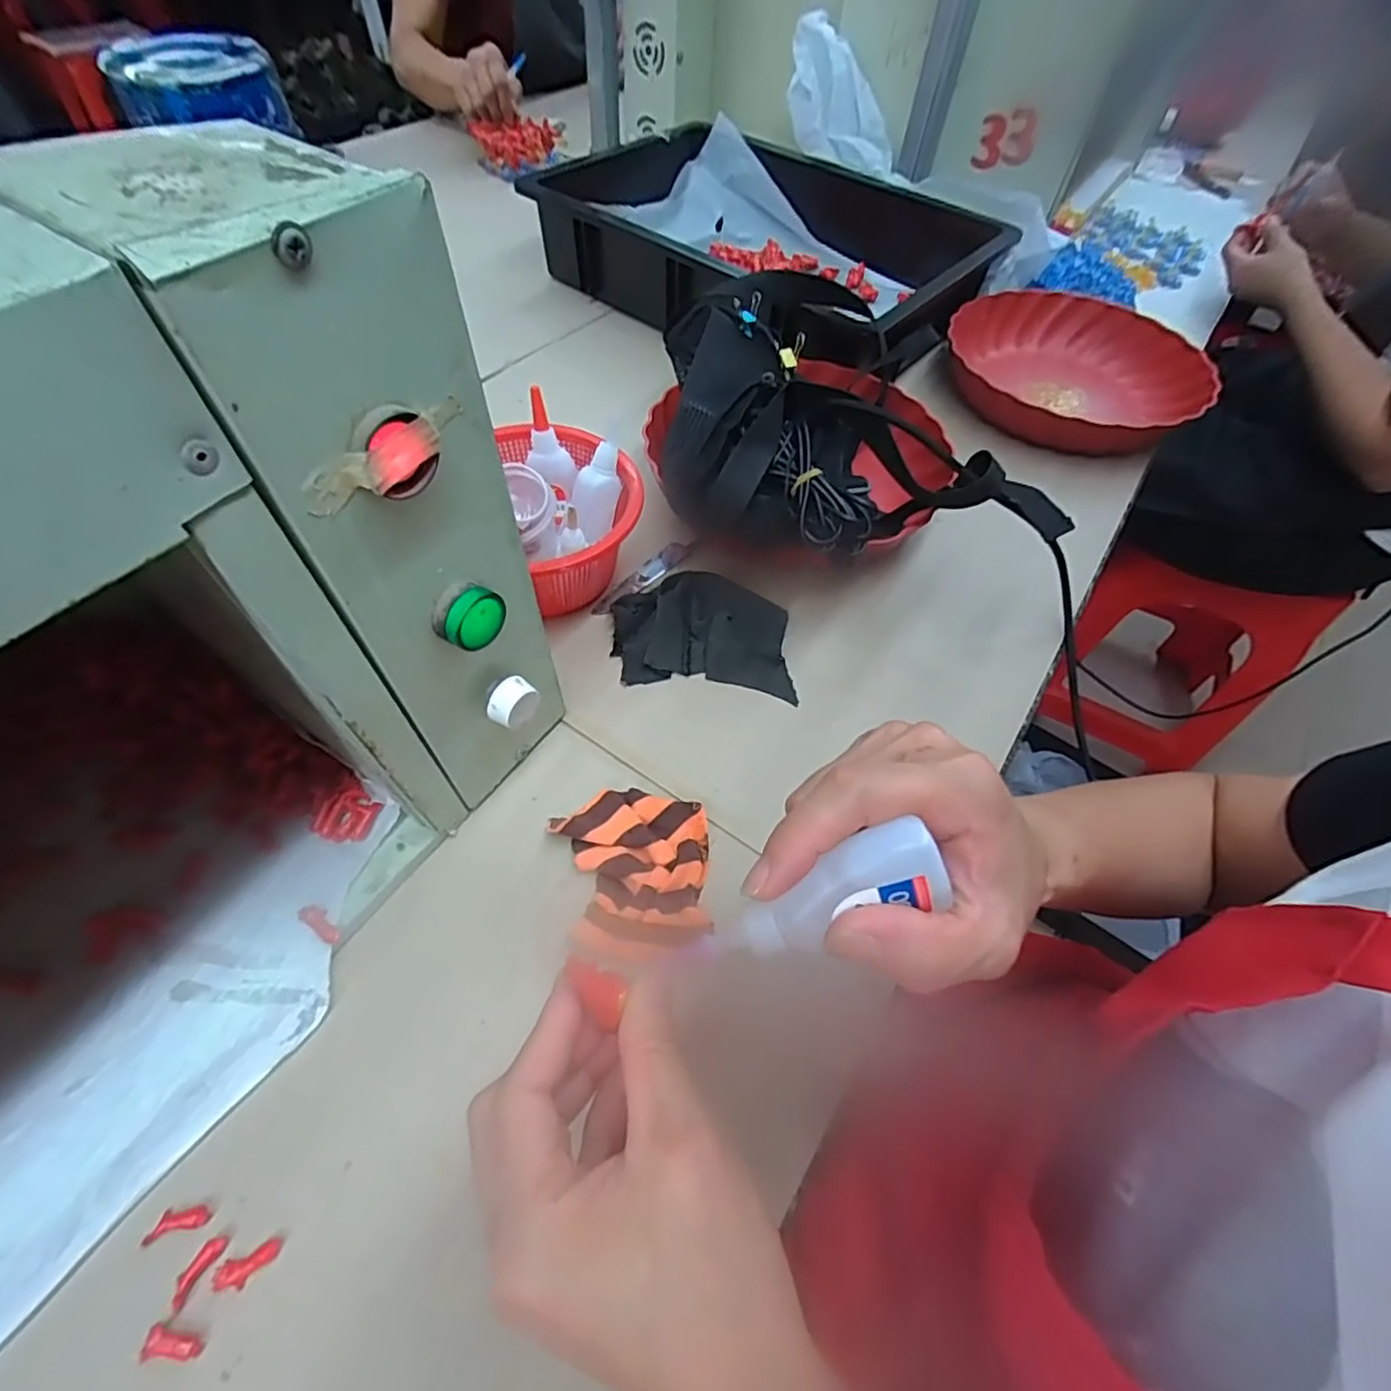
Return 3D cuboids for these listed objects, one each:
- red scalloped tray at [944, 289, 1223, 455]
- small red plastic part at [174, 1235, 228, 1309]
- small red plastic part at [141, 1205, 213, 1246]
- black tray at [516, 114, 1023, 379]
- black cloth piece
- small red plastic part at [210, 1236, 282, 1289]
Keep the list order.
[{"bbox_3d":[0.372,-0.319,0.649,0.242,0.062,0.241,-34,65,-23],"label":"red scalloped tray"},{"bbox_3d":[-0.200,0.230,0.256,0.008,0.004,0.022,24,57,12],"label":"small red plastic part"},{"bbox_3d":[-0.215,0.218,0.266,0.022,0.005,0.010,-13,57,-13],"label":"small red plastic part"},{"bbox_3d":[0.091,-0.510,0.725,0.469,0.096,0.365,36,61,19],"label":"black tray"},{"bbox_3d":[0.004,-0.045,0.453,0.122,0.019,0.092,1,55,-3],"label":"black cloth piece"},{"bbox_3d":[-0.181,0.230,0.257,0.024,0.004,0.011,-17,58,-16],"label":"small red plastic part"}]

